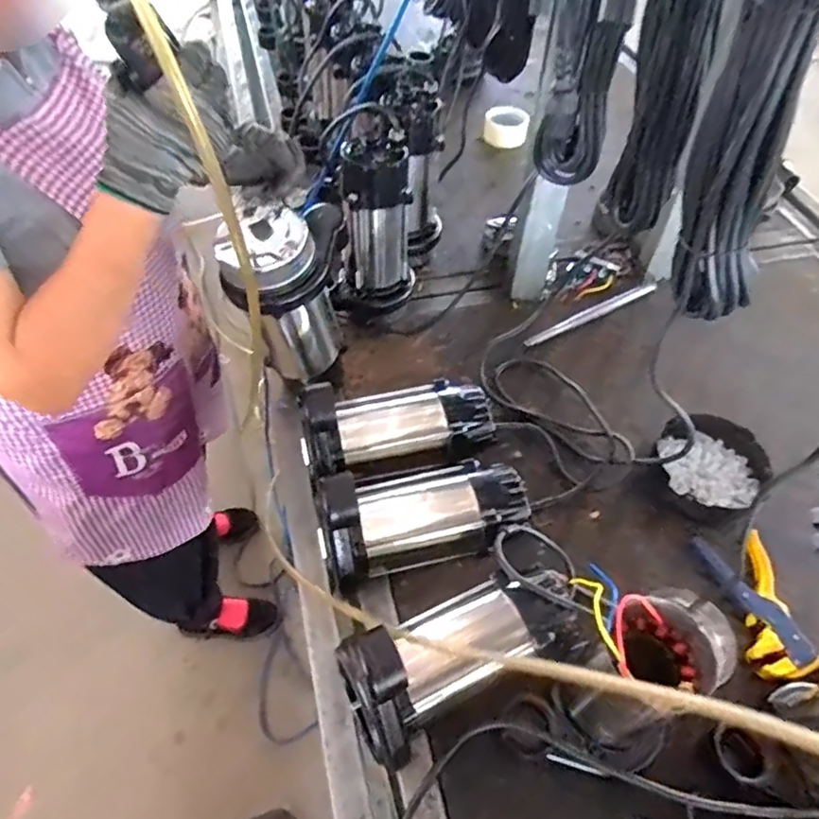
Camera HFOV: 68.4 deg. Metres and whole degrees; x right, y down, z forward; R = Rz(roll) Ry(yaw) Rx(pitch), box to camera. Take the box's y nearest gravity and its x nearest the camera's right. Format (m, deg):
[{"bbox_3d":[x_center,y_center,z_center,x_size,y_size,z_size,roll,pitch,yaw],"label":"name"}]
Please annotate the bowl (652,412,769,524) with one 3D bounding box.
[{"bbox_3d":[0.389,0.082,0.793,0.137,0.064,0.142,1,52,-2],"label":"bowl"}]

